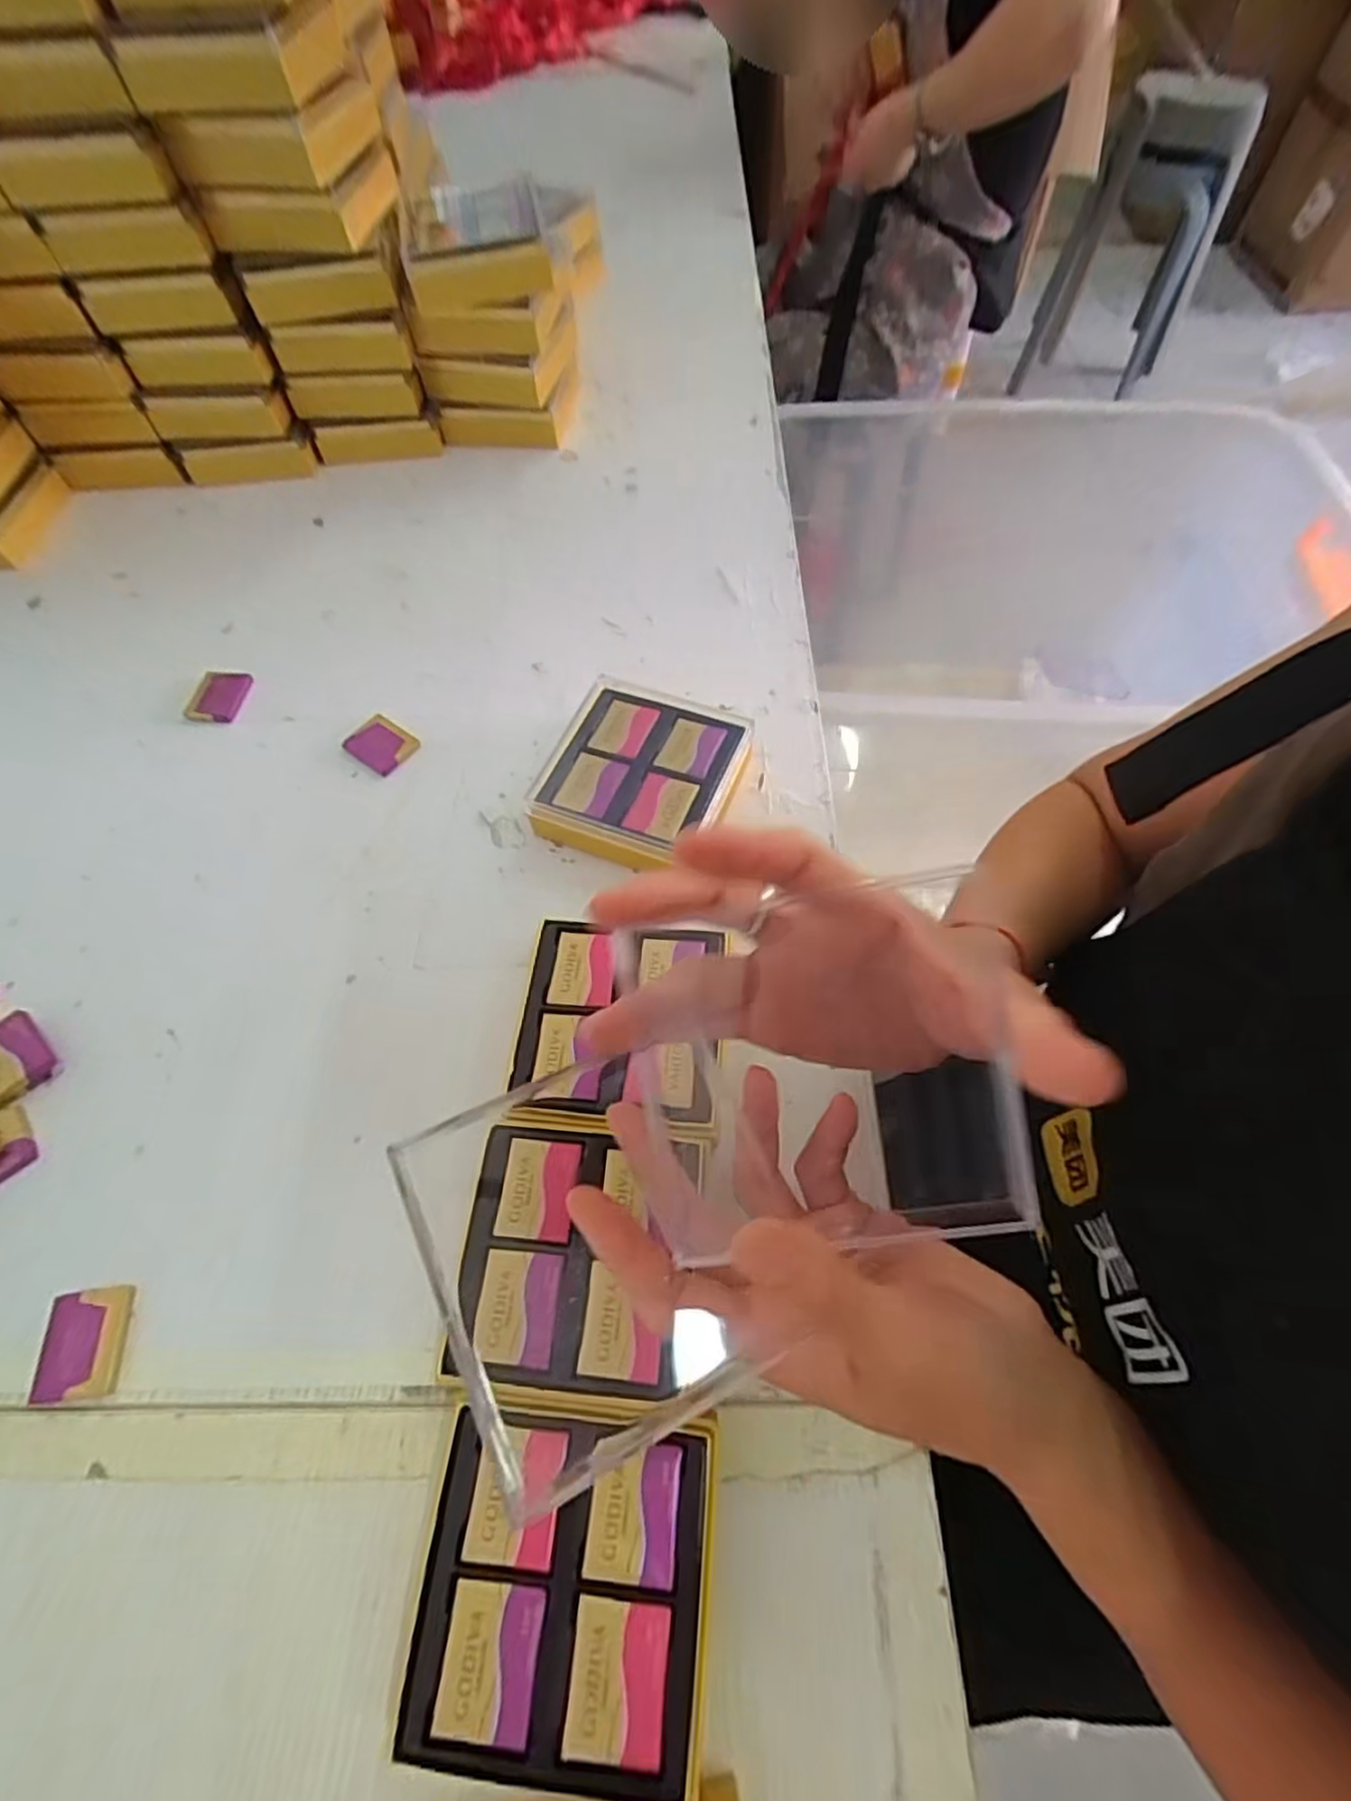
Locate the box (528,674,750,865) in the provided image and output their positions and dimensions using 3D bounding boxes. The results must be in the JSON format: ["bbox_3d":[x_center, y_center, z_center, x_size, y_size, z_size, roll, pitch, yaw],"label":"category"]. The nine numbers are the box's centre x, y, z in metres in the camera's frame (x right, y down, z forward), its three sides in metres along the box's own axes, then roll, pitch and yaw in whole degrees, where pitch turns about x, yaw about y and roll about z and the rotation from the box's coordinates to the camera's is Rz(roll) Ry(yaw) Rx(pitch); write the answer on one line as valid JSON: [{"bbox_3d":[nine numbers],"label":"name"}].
[{"bbox_3d":[-0.017,-0.071,0.407,0.103,0.031,0.106,16,64,11],"label":"box"}]

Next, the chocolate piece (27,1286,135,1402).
[{"bbox_3d":[-0.244,0.183,0.294,0.031,0.007,0.039,-6,62,0],"label":"chocolate piece"}]

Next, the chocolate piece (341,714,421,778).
[{"bbox_3d":[-0.183,-0.098,0.442,0.045,0.005,0.033,32,68,18],"label":"chocolate piece"}]

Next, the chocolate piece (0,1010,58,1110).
[{"bbox_3d":[-0.331,0.078,0.350,0.035,0.010,0.046,-40,67,-17],"label":"chocolate piece"}]

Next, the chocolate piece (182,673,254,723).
[{"bbox_3d":[-0.301,-0.136,0.468,0.035,0.004,0.041,5,62,5],"label":"chocolate piece"}]

